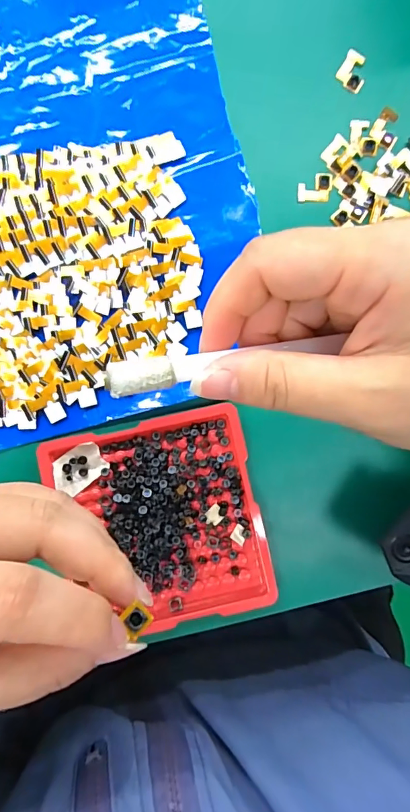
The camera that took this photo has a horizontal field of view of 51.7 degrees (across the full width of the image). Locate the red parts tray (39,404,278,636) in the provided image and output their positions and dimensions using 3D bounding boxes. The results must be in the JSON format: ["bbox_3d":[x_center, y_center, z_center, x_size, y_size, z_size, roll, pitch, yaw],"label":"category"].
[{"bbox_3d":[-0.022,0.057,0.211,0.096,0.009,0.099,-12,89,-2],"label":"red parts tray"}]

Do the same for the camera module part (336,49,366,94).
[{"bbox_3d":[0.079,-0.177,0.223,0.015,0.004,0.019,30,88,-1],"label":"camera module part"}]

